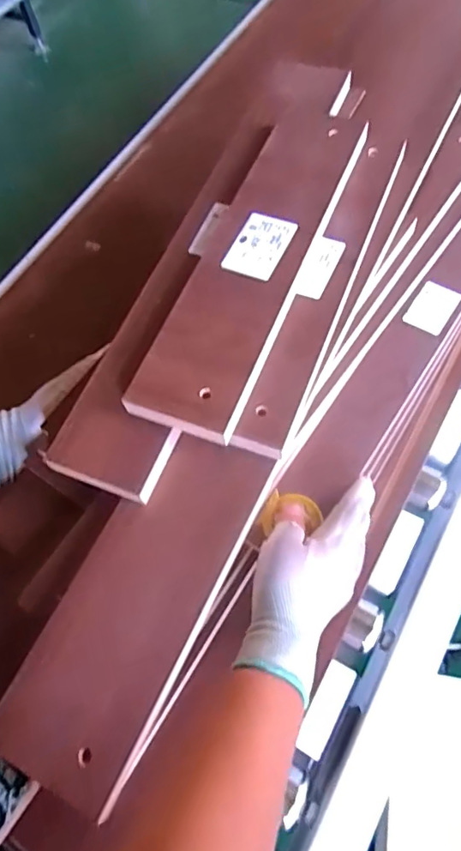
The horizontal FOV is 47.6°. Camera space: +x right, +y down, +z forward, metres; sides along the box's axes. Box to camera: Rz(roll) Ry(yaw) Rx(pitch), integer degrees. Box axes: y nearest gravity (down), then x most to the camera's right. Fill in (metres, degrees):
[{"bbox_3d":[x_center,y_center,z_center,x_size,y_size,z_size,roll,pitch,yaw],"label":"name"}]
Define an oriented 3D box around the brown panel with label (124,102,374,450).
[{"bbox_3d":[0.023,-0.142,0.418,0.086,0.022,0.324,21,69,8],"label":"brown panel with label"}]

